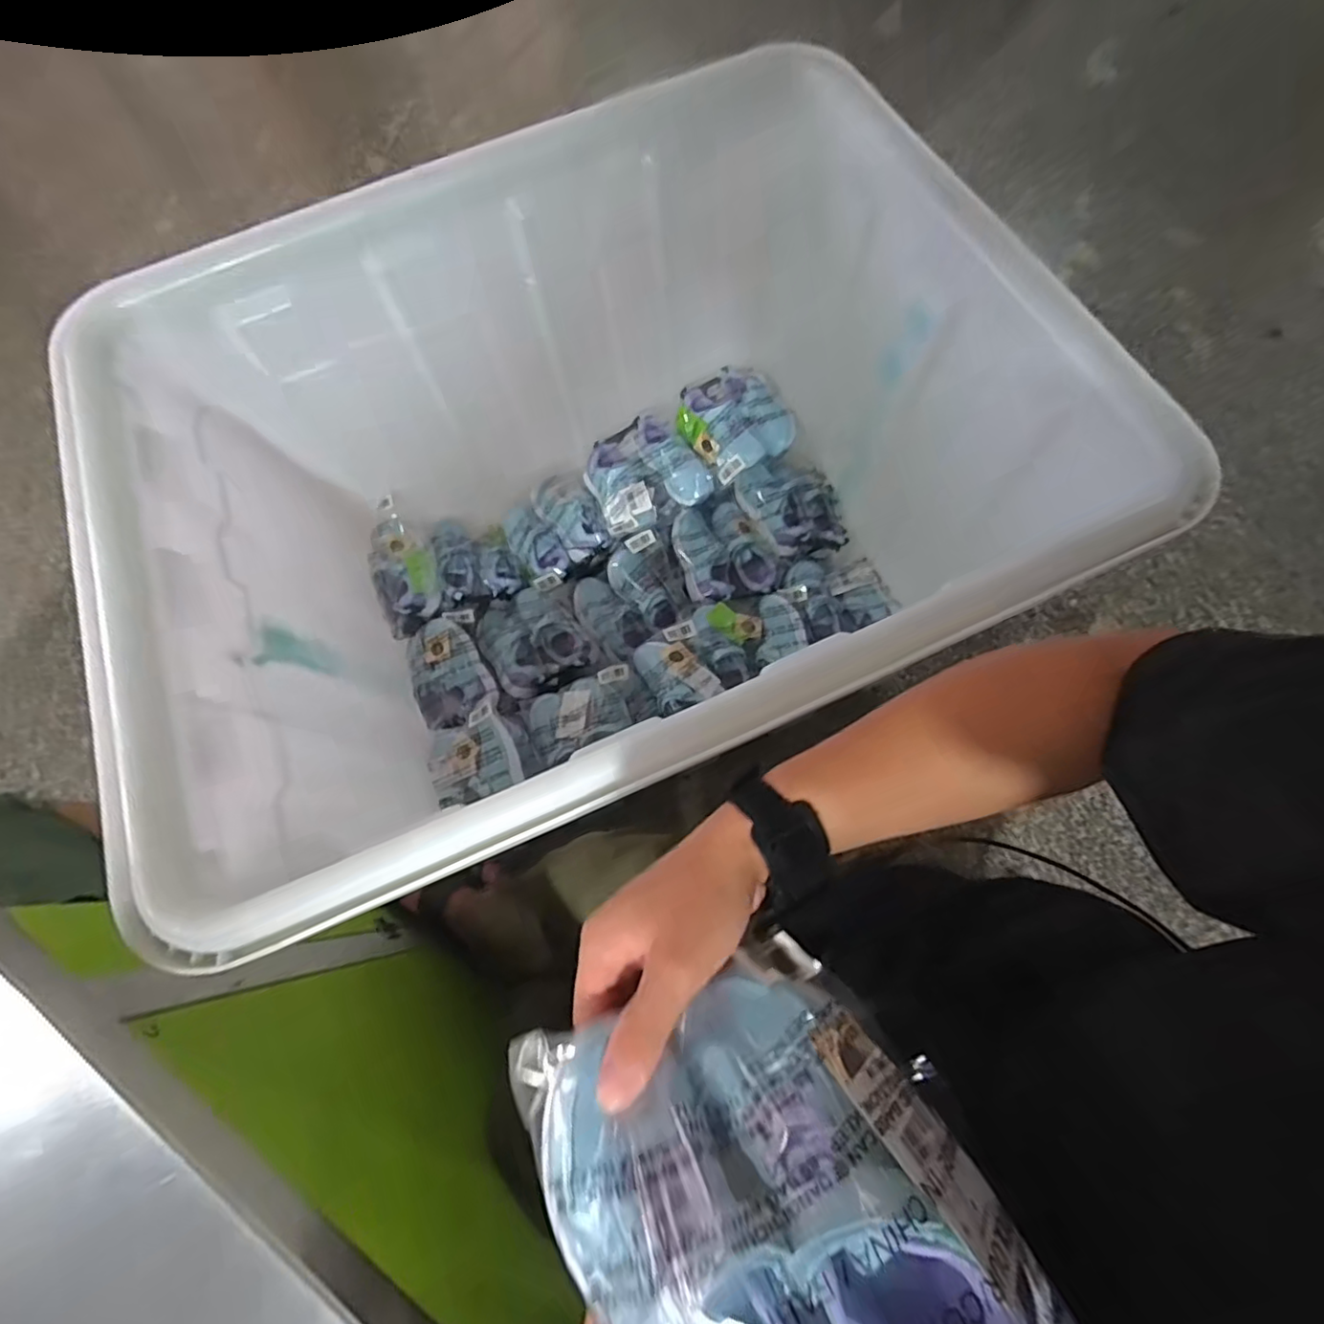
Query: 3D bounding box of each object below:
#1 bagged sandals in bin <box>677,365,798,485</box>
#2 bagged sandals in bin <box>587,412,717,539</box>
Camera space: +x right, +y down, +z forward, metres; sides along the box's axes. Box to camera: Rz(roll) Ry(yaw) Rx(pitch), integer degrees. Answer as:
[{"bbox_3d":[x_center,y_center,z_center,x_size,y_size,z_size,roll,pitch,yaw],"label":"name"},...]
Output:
[{"bbox_3d":[0.124,-0.417,1.050,0.164,0.058,0.178,-32,72,-9],"label":"bagged sandals in bin"},{"bbox_3d":[-0.033,-0.323,1.053,0.183,0.070,0.177,-28,72,-7],"label":"bagged sandals in bin"}]

